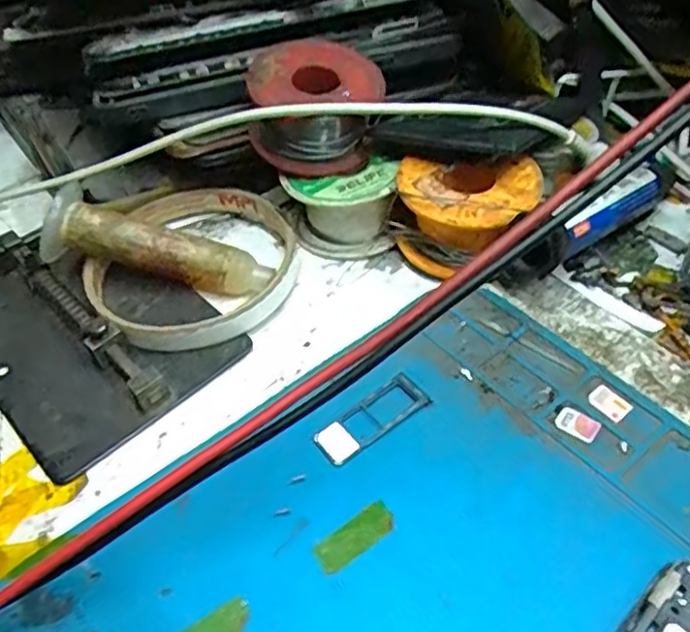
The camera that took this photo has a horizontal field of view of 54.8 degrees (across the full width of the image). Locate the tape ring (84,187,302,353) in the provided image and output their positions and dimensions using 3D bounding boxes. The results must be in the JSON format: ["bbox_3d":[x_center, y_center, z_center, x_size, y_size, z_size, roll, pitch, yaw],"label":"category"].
[{"bbox_3d":[-0.059,-0.021,0.263,0.079,0.015,0.080,-3,47,3],"label":"tape ring"}]

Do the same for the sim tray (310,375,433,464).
[{"bbox_3d":[0.009,0.032,0.214,0.039,0.004,0.015,-30,52,-21],"label":"sim tray"}]

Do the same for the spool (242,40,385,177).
[{"bbox_3d":[-0.012,-0.084,0.265,0.051,0.033,0.046,-8,47,-2],"label":"spool"}]

